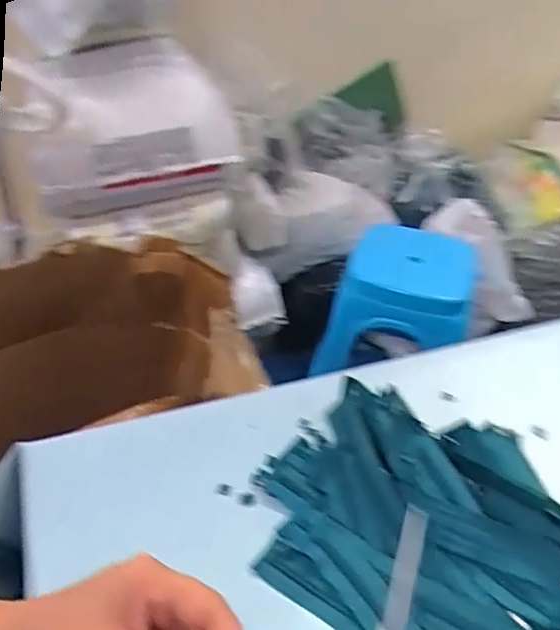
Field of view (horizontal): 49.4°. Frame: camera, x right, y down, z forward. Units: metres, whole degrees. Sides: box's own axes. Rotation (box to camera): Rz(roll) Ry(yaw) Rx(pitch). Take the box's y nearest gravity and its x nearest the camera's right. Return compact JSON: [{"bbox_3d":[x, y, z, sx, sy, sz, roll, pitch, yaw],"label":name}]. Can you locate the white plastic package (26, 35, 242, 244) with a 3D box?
[{"bbox_3d":[-0.267,-0.314,1.111,0.351,0.249,0.167,-11,40,-18],"label":"white plastic package"}]

